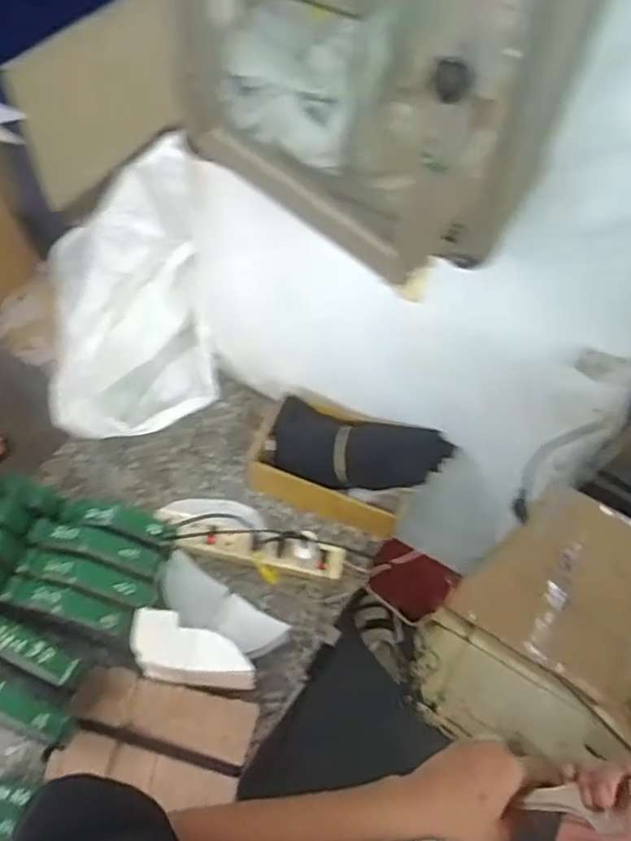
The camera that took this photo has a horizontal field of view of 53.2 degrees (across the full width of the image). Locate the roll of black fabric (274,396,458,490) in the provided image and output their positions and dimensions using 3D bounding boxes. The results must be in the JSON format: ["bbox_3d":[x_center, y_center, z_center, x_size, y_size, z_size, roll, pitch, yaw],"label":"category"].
[{"bbox_3d":[0.068,0.047,1.002,0.283,0.094,0.117,7,56,23],"label":"roll of black fabric"}]

